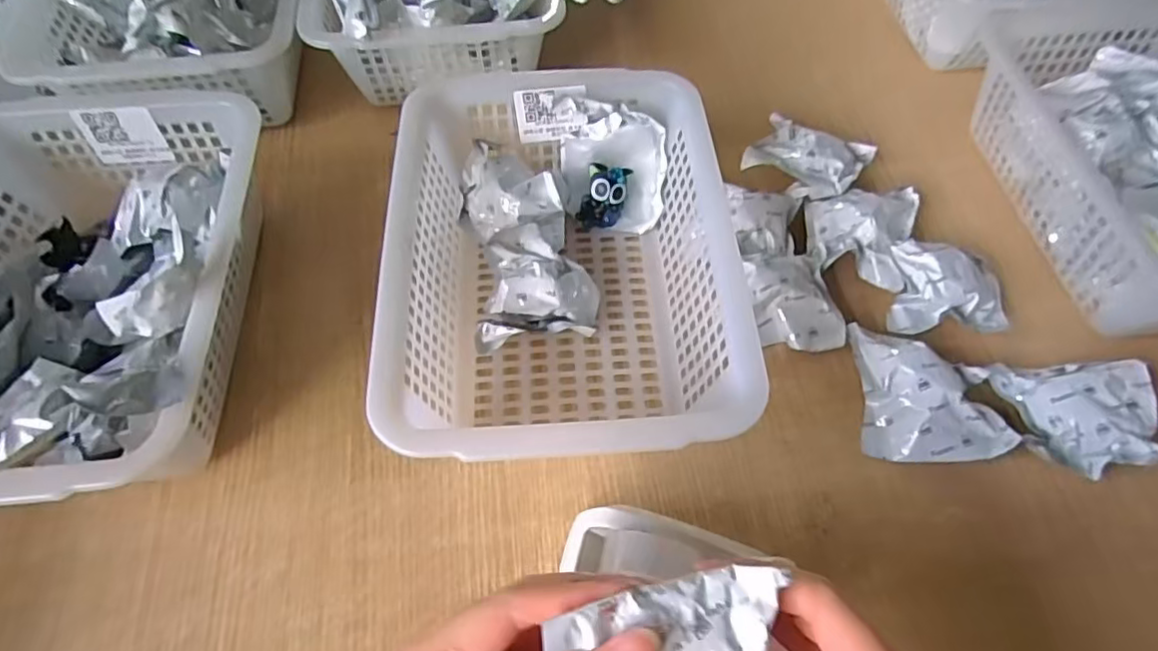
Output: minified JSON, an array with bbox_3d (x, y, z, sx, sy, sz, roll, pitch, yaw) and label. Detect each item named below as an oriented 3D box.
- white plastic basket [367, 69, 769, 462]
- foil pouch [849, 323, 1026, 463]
[{"bbox_3d":[-0.011,-0.043,0.382,0.195,0.077,0.266,-3,60,-2],"label":"white plastic basket"},{"bbox_3d":[0.211,0.039,0.369,0.075,0.022,0.082,1,59,1],"label":"foil pouch"}]

